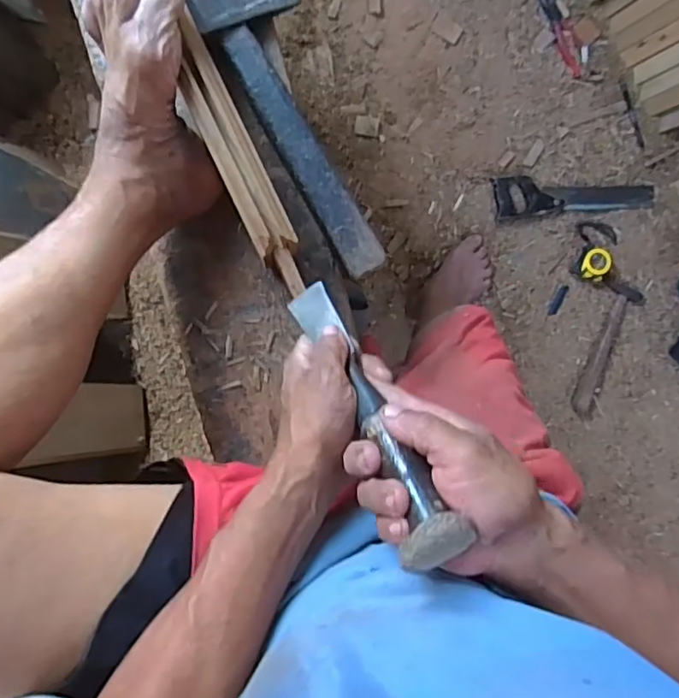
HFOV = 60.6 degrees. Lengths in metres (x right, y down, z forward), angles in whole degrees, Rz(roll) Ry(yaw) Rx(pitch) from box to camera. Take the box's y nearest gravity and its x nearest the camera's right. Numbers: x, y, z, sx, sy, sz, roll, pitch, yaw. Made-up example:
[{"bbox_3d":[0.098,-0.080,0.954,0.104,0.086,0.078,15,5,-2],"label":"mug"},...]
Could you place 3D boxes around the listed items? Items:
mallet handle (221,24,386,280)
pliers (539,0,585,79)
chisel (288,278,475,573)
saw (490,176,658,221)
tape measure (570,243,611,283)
[{"bbox_3d":[-0.035,-0.192,0.569,0.039,0.025,0.263,-31,98,-3],"label":"mallet handle"},{"bbox_3d":[0.472,-0.663,1.215,0.055,0.014,0.188,-25,97,-4],"label":"pliers"},{"bbox_3d":[0.017,0.038,0.411,0.039,0.243,0.029,-24,137,-4],"label":"chisel"},{"bbox_3d":[0.504,-0.334,1.241,0.350,0.029,0.089,-7,96,-6],"label":"saw"},{"bbox_3d":[0.541,-0.180,1.233,0.066,0.038,0.072,25,92,-8],"label":"tape measure"}]

